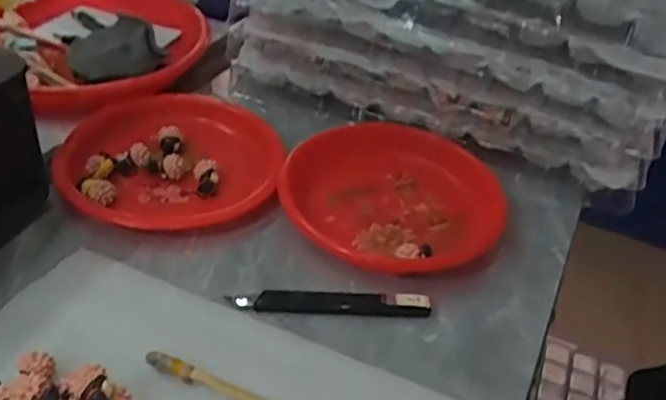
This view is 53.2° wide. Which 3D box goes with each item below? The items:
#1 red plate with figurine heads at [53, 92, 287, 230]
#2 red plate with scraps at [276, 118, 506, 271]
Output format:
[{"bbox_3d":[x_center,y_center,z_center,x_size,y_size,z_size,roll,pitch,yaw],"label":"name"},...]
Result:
[{"bbox_3d":[-0.137,-0.039,0.569,0.175,0.025,0.173,-4,37,-12],"label":"red plate with figurine heads"},{"bbox_3d":[0.051,-0.004,0.544,0.168,0.033,0.181,27,42,27],"label":"red plate with scraps"}]

